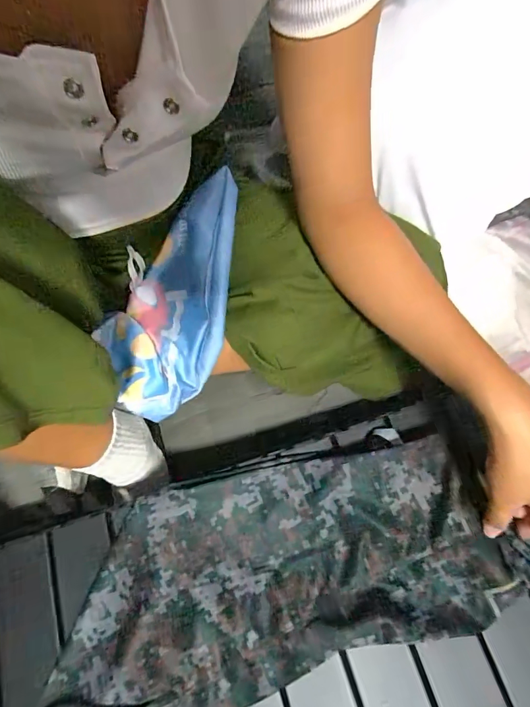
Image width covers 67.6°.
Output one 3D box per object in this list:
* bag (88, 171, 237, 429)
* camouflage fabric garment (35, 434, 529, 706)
[{"bbox_3d":[-0.100,-0.062,0.446,0.134,0.064,0.289,23,100,9],"label":"bag"},{"bbox_3d":[0.000,0.195,0.352,0.414,0.028,0.180,-20,73,-4],"label":"camouflage fabric garment"}]

